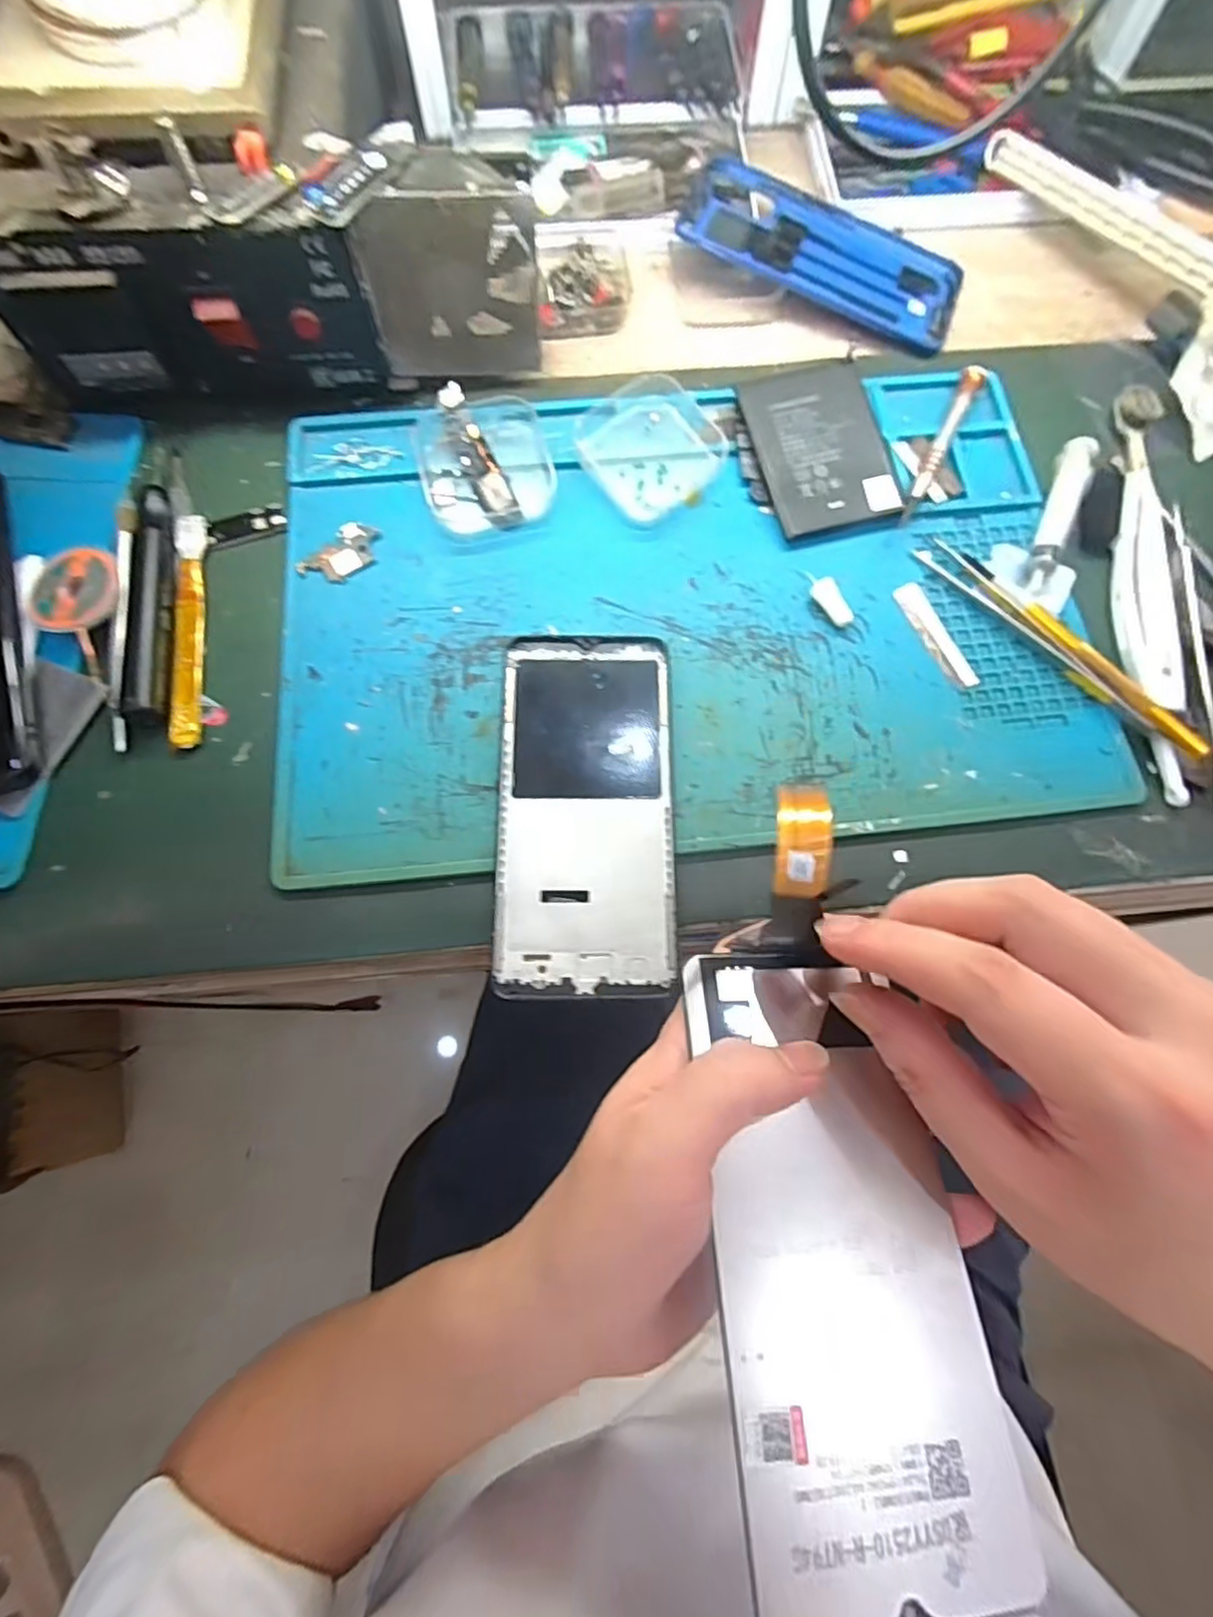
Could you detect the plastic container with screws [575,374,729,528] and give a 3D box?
[{"bbox_3d":[0.023,-0.184,0.331,0.069,0.018,0.063,-37,77,-11],"label":"plastic container with screws"}]

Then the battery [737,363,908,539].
[{"bbox_3d":[0.108,-0.182,0.331,0.062,0.005,0.088,-14,81,-1],"label":"battery"}]

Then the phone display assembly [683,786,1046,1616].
[{"bbox_3d":[0.065,0.094,0.192,0.070,0.039,0.196,2,75,-10],"label":"phone display assembly"}]

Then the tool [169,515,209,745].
[{"bbox_3d":[-0.193,-0.085,0.305,0.012,0.007,0.122,-8,74,-3],"label":"tool"}]

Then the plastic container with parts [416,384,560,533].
[{"bbox_3d":[-0.060,-0.172,0.324,0.061,0.023,0.065,-14,74,-5],"label":"plastic container with parts"}]

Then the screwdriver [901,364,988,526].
[{"bbox_3d":[0.172,-0.187,0.338,0.011,0.011,0.111,27,75,7],"label":"screwdriver"}]

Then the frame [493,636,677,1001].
[{"bbox_3d":[-0.008,0.000,0.284,0.073,0.012,0.155,0,75,-1],"label":"frame"}]

